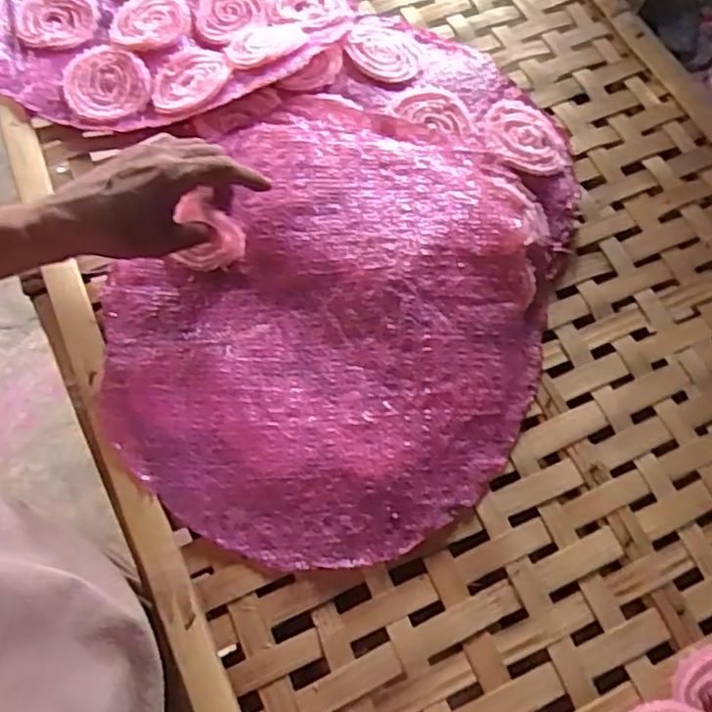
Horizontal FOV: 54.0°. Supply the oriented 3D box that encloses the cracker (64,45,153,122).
[{"bbox_3d":[-0.225,-0.247,0.632,0.074,0.015,0.081,1,65,-3],"label":"cracker"}]

